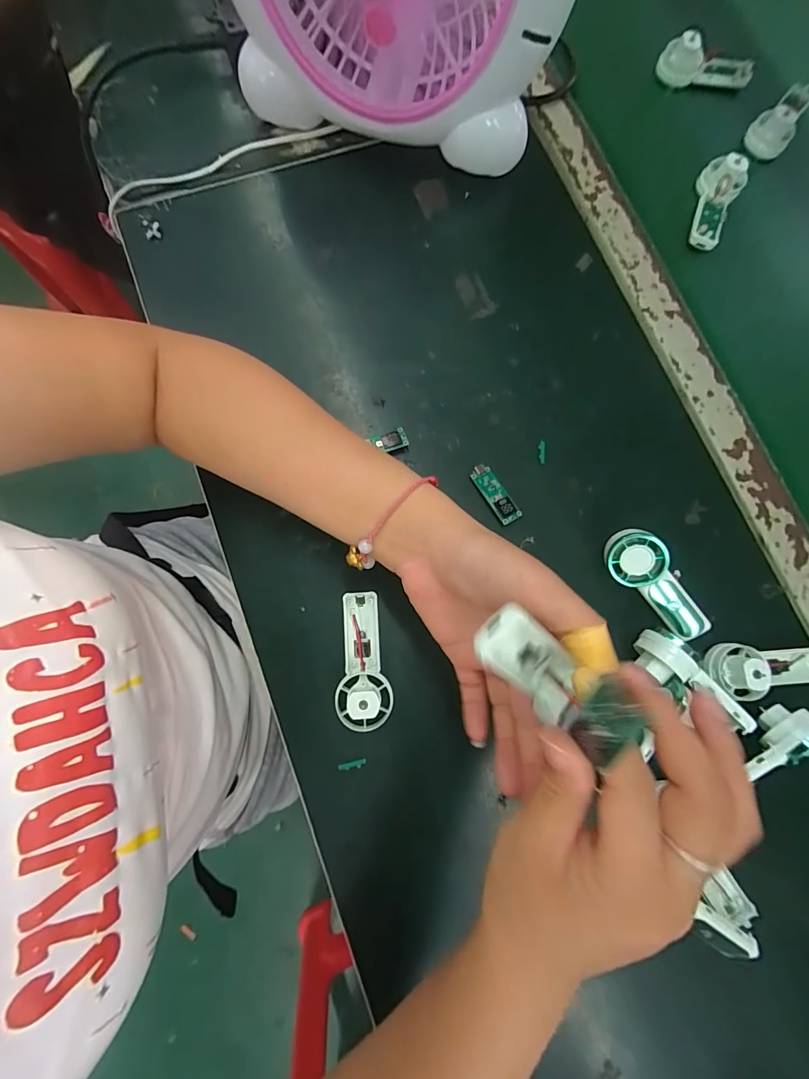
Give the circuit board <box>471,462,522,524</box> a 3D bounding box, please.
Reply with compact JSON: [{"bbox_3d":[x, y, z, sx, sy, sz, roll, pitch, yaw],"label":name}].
[{"bbox_3d":[0.072,-0.036,0.337,0.019,0.006,0.051,-32,82,-7],"label":"circuit board"}]

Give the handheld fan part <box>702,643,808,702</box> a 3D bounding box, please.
[{"bbox_3d":[0.268,0.094,0.304,0.099,0.032,0.038,-3,80,-2],"label":"handheld fan part"}]

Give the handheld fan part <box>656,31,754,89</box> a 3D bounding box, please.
[{"bbox_3d":[0.296,-0.464,0.407,0.093,0.029,0.021,11,80,0],"label":"handheld fan part"}]

